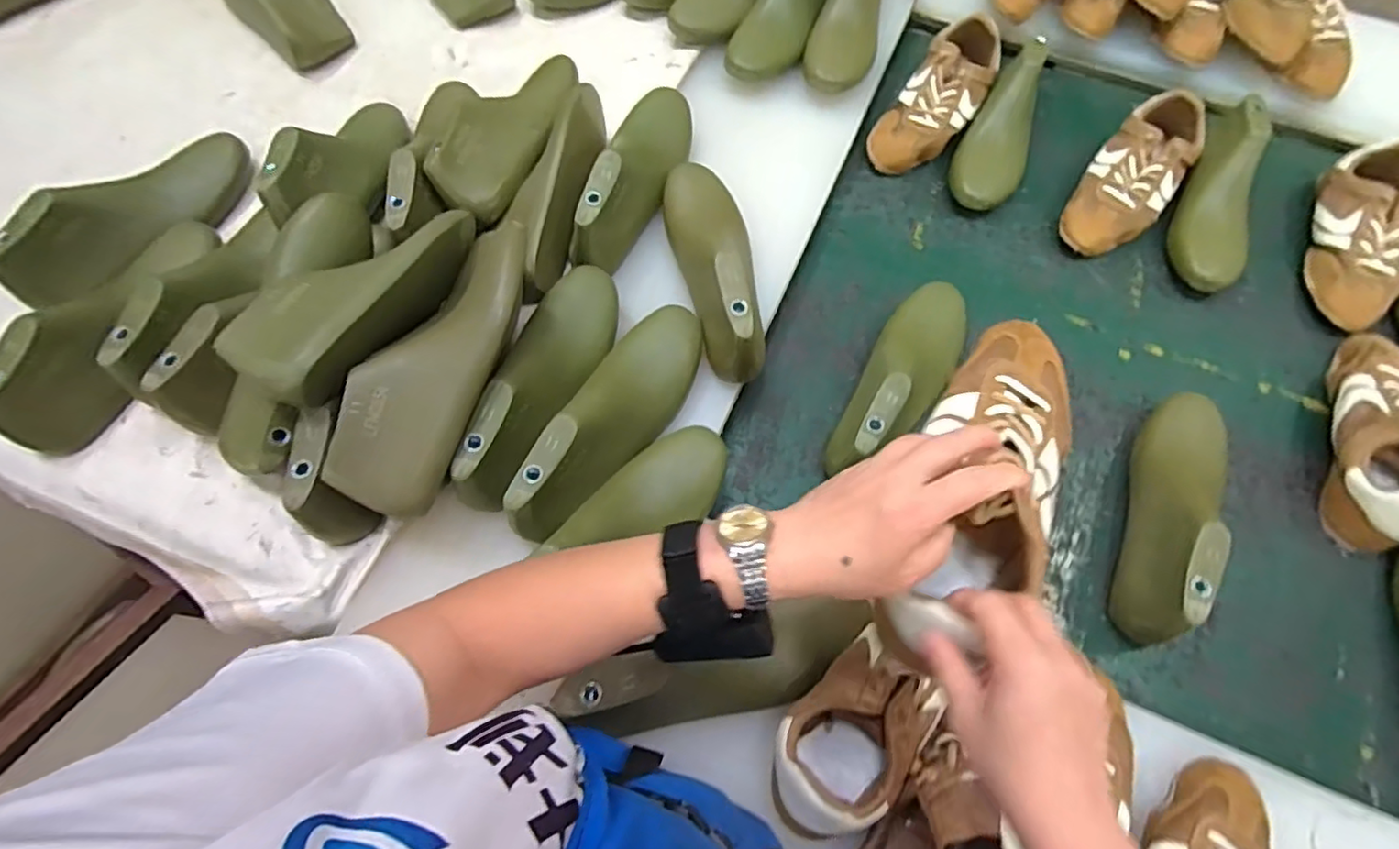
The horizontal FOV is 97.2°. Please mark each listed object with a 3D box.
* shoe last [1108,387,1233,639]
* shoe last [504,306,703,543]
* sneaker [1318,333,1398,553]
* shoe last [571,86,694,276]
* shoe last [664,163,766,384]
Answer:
[{"bbox_3d":[0.475,0.083,0.611,0.085,0.099,0.266,30,70,12],"label":"shoe last"},{"bbox_3d":[-0.075,-0.013,0.577,0.079,0.083,0.270,23,69,9],"label":"shoe last"},{"bbox_3d":[0.724,0.008,0.655,0.088,0.073,0.251,20,68,8],"label":"sneaker"},{"bbox_3d":[-0.073,-0.298,0.698,0.091,0.083,0.277,11,67,5],"label":"shoe last"},{"bbox_3d":[0.014,-0.189,0.654,0.088,0.080,0.278,-6,67,-2],"label":"shoe last"}]

